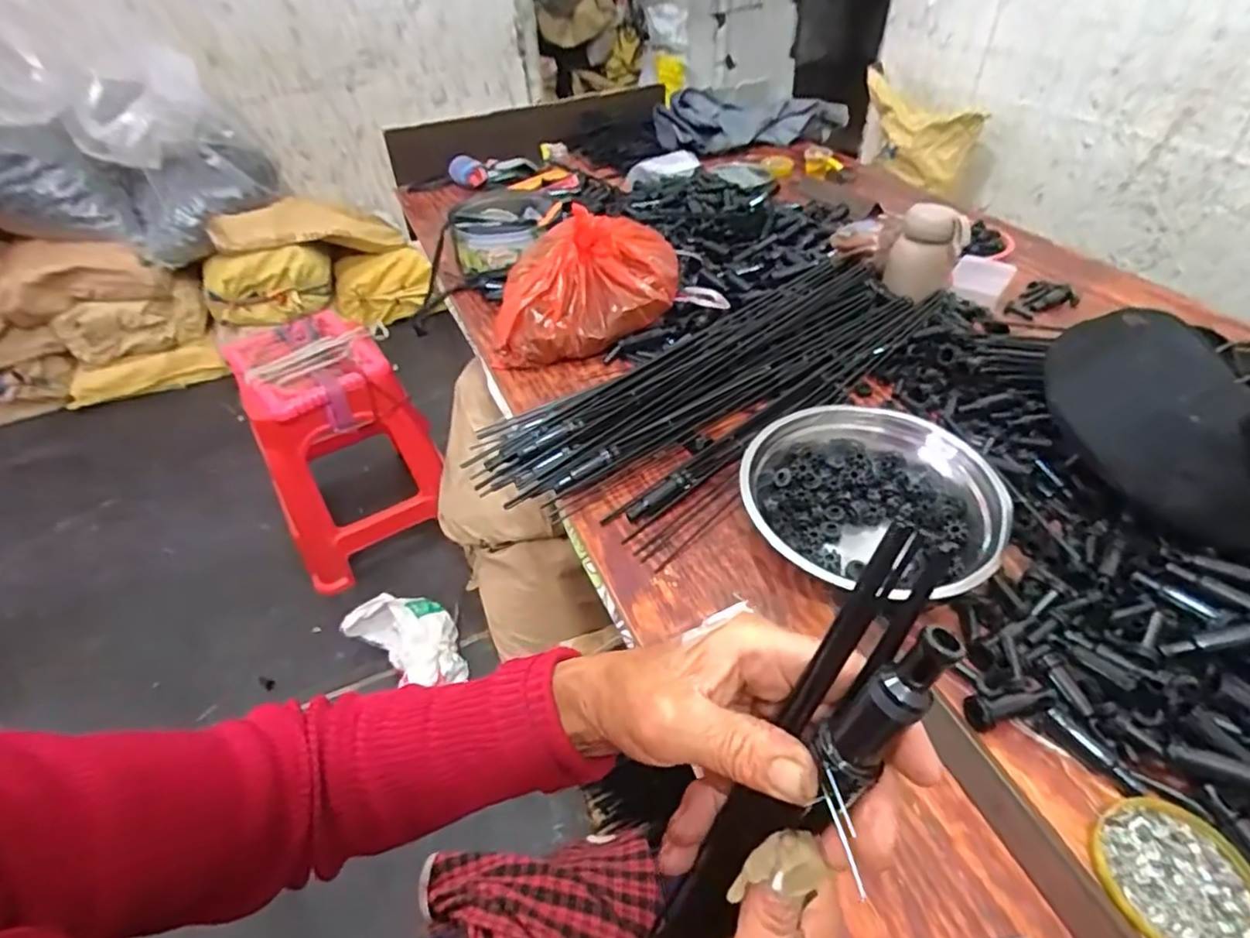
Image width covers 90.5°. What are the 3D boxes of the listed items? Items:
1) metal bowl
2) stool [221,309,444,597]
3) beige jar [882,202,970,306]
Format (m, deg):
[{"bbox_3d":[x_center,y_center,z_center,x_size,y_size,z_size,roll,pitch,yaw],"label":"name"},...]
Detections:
[{"bbox_3d":[0.223,0.027,0.563,0.182,0.064,0.223,-30,49,-22],"label":"metal bowl"},{"bbox_3d":[-0.658,-0.062,1.459,0.356,0.470,0.356,-20,46,-17],"label":"stool"},{"bbox_3d":[0.376,-0.275,0.785,0.069,0.095,0.068,-2,44,2],"label":"beige jar"}]

